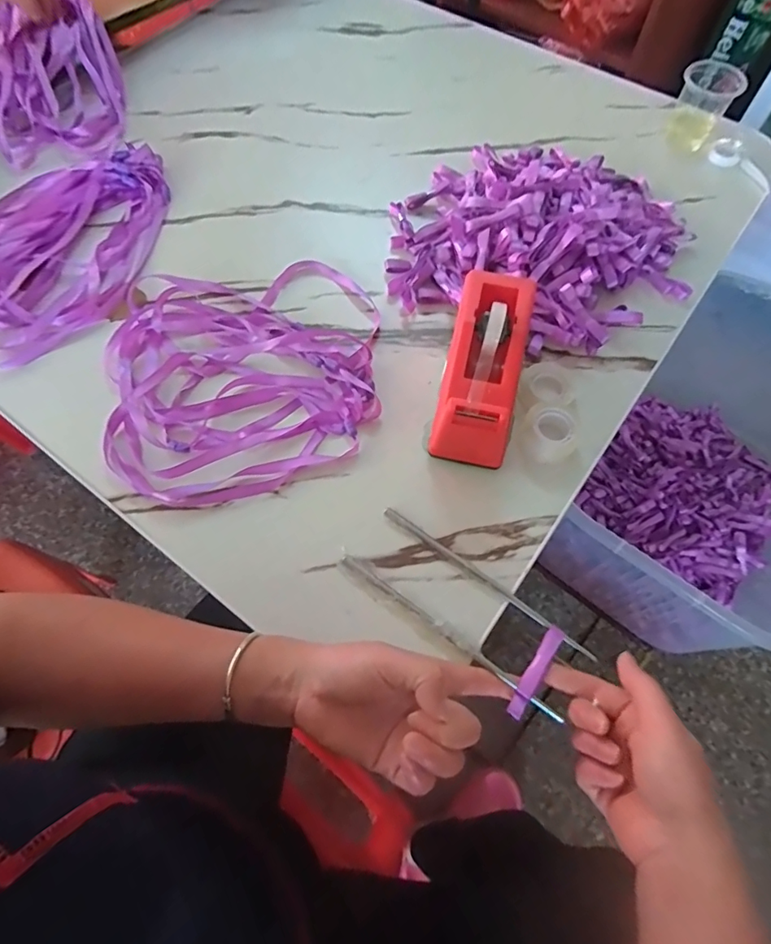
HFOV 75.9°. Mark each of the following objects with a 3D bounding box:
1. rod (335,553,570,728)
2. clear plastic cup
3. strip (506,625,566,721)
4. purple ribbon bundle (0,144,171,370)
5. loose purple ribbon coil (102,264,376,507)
[{"bbox_3d":[0.043,0.114,0.349,0.181,0.009,0.008,35,68,14],"label":"rod"},{"bbox_3d":[0.362,-0.420,0.565,0.062,0.070,0.050,21,65,8],"label":"clear plastic cup"},{"bbox_3d":[0.103,0.136,0.337,0.011,0.004,0.066,27,72,26],"label":"strip"},{"bbox_3d":[-0.326,-0.237,0.496,0.194,0.025,0.269,29,67,12],"label":"purple ribbon bundle"},{"bbox_3d":[-0.124,-0.089,0.438,0.228,0.016,0.236,-7,64,-5],"label":"loose purple ribbon coil"}]

